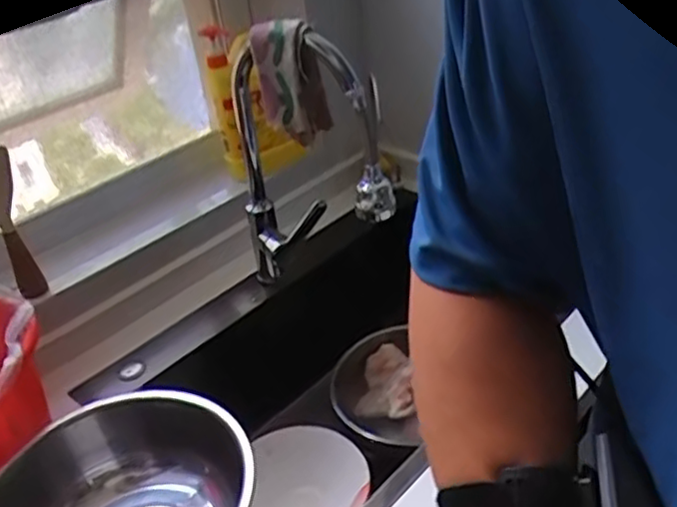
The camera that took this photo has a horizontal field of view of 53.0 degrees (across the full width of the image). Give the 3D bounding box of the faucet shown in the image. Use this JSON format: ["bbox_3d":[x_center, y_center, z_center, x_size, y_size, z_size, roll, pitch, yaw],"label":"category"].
[{"bbox_3d":[-0.037,-0.117,0.951,0.248,0.372,0.074,11,37,27],"label":"faucet"}]

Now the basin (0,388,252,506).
[{"bbox_3d":[-0.202,0.256,0.651,0.249,0.128,0.228,-5,33,4],"label":"basin"}]

